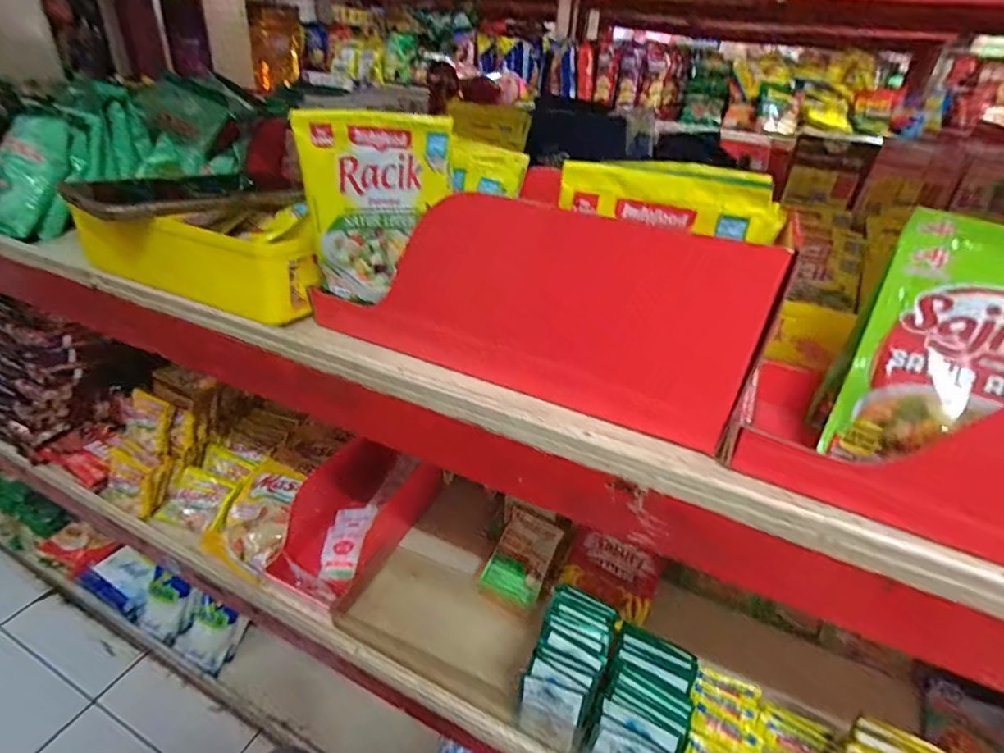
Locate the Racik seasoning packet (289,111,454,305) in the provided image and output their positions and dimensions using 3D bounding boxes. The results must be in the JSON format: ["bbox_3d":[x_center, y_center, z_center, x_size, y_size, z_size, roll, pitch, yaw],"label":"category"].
[{"bbox_3d":[-0.083,-0.106,0.339,0.097,0.117,0.020,13,34,10],"label":"Racik seasoning packet"}]

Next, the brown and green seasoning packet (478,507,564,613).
[{"bbox_3d":[0.027,0.240,0.682,0.074,0.016,0.116,25,56,10],"label":"brown and green seasoning packet"}]

